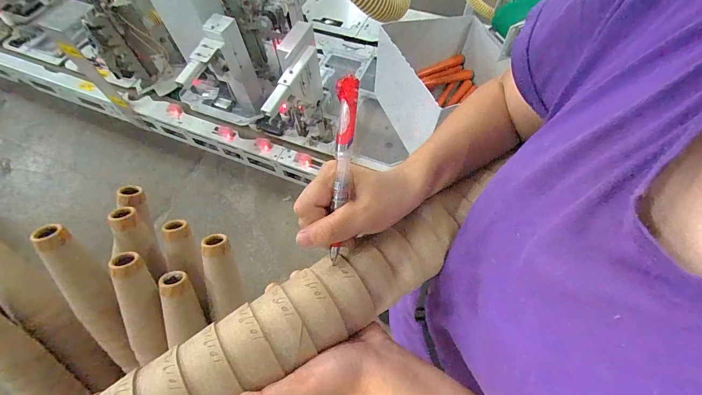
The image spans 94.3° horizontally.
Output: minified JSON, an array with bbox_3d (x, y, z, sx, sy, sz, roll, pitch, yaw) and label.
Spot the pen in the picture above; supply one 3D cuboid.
[{"bbox_3d":[-0.008,-0.017,0.261,0.015,0.152,0.015,8,19,7],"label":"pen"}]

